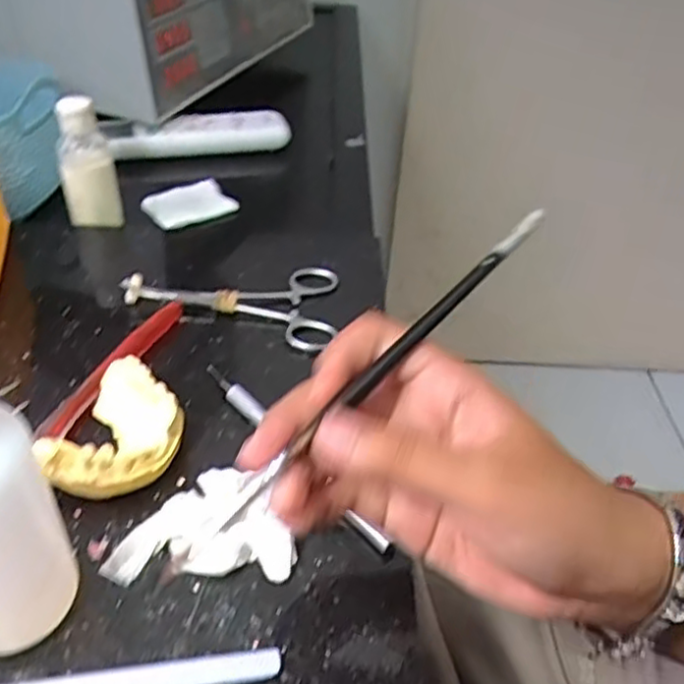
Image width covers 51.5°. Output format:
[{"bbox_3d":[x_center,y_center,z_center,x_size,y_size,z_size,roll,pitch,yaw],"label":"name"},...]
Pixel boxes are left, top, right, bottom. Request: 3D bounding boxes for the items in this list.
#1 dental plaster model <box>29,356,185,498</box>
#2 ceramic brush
[{"bbox_3d":[-0.097,0.041,0.314,0.048,0.026,0.065,16,41,13],"label":"dental plaster model"},{"bbox_3d":[0.017,0.005,0.244,0.010,0.010,0.165,36,67,29],"label":"ceramic brush"}]

